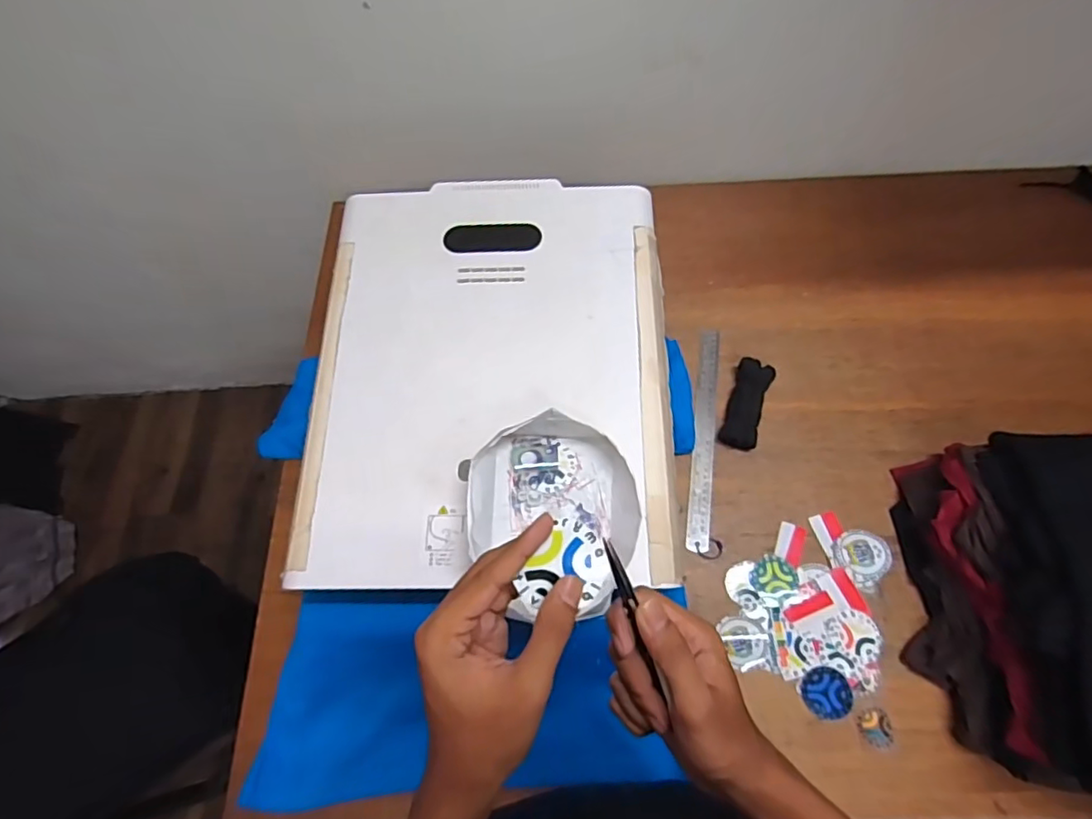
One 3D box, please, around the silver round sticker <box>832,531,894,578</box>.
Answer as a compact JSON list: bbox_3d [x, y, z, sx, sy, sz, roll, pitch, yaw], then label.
[{"bbox_3d":[0.393,0.178,0.711,0.065,0.005,0.059,29,71,17],"label":"silver round sticker"}]

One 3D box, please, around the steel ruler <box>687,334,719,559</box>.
[{"bbox_3d":[0.217,0.031,0.788,0.028,0.005,0.321,7,68,6],"label":"steel ruler"}]

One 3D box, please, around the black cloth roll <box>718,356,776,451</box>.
[{"bbox_3d":[0.277,-0.008,0.787,0.048,0.026,0.123,18,69,10],"label":"black cloth roll"}]

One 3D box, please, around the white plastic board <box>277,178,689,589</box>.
[{"bbox_3d":[-0.061,-0.060,0.661,0.394,0.017,0.498,0,67,3],"label":"white plastic board"}]

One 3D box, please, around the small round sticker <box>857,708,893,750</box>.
[{"bbox_3d":[0.368,0.356,0.639,0.035,0.004,0.039,-7,67,1],"label":"small round sticker"}]

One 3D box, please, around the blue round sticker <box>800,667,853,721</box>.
[{"bbox_3d":[0.323,0.326,0.659,0.055,0.004,0.053,-1,67,3],"label":"blue round sticker"}]

